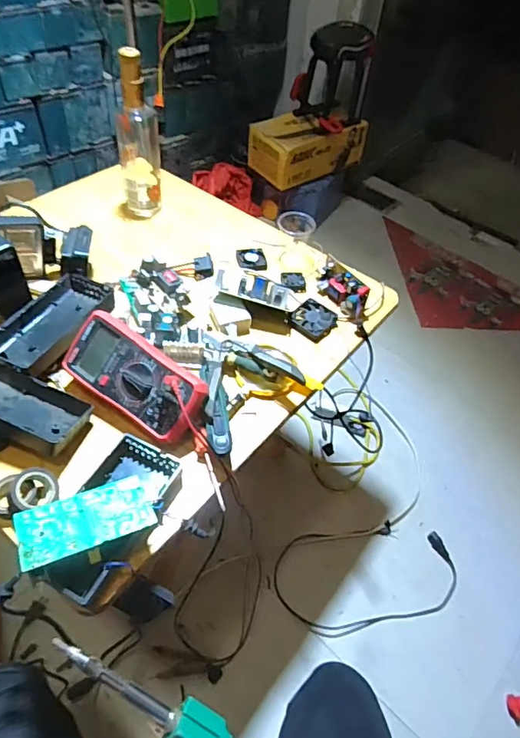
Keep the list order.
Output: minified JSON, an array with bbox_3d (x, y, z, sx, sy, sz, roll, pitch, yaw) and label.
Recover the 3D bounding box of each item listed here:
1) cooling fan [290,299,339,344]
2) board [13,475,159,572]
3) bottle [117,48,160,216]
[{"bbox_3d":[0.083,-0.077,0.741,0.063,0.017,0.063,39,56,24],"label":"cooling fan"},{"bbox_3d":[-0.172,0.148,0.470,0.125,0.005,0.072,-15,39,-28],"label":"board"},{"bbox_3d":[-0.215,-0.404,0.834,0.072,0.258,0.083,-4,50,-9],"label":"bottle"}]

